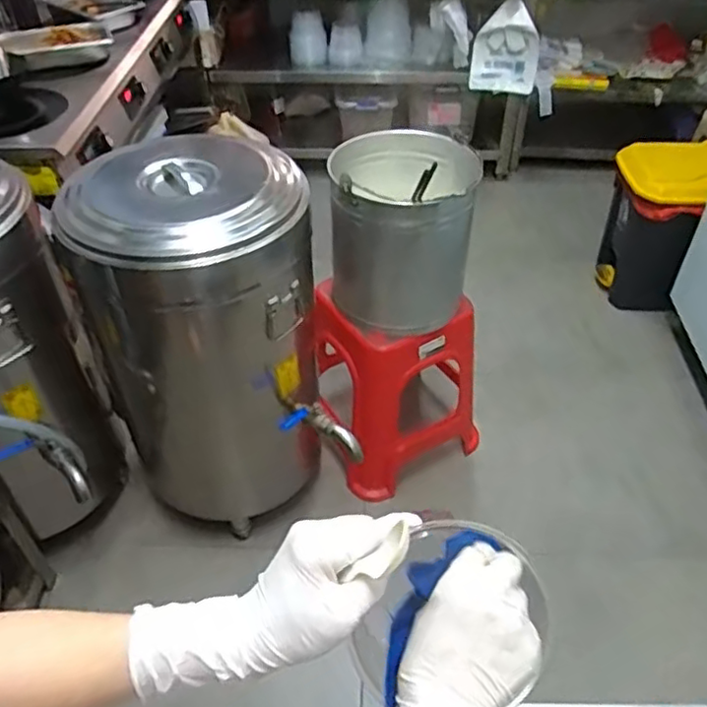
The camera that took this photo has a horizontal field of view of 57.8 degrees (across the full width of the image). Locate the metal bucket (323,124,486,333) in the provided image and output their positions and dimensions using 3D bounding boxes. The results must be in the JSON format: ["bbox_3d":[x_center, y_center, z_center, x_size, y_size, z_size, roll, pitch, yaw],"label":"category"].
[{"bbox_3d":[0.099,-0.264,1.358,0.287,0.305,0.299,0,43,0],"label":"metal bucket"}]

